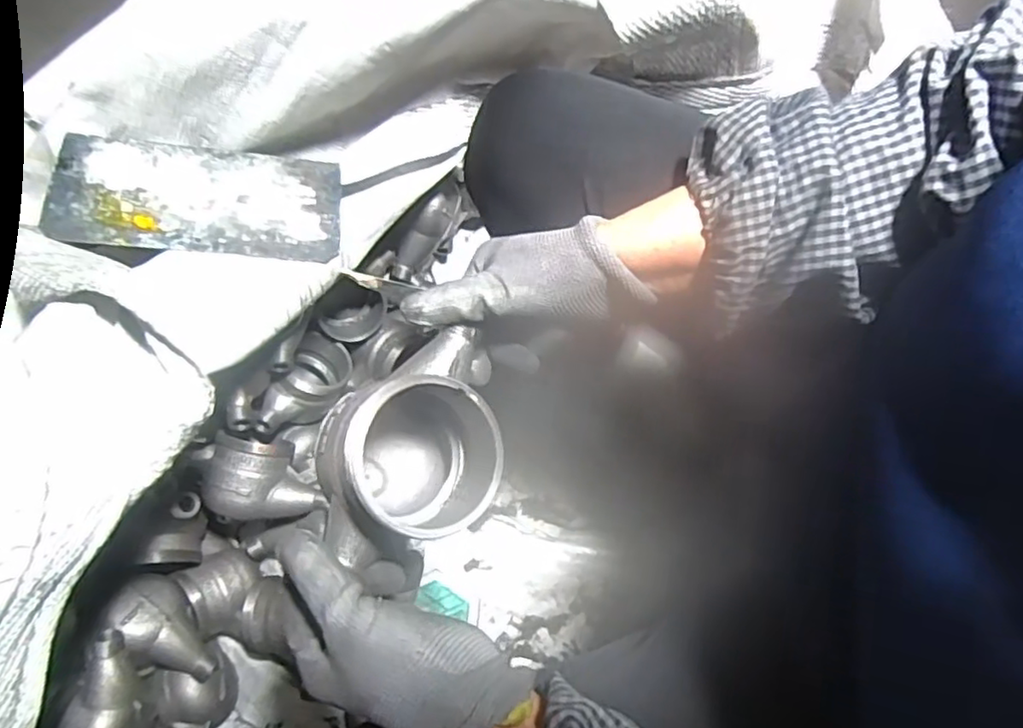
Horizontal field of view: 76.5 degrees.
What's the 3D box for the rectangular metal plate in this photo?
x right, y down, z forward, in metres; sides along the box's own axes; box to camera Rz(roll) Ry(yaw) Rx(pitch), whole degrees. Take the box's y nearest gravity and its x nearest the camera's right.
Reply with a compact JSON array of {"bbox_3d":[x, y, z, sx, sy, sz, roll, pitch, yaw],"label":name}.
[{"bbox_3d":[-0.278,-0.150,0.587,0.234,0.006,0.118,3,62,-17],"label":"rectangular metal plate"}]

